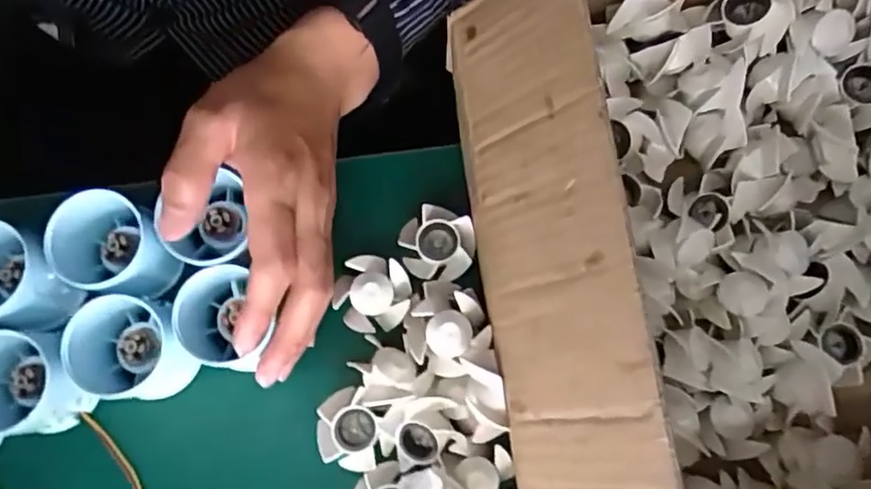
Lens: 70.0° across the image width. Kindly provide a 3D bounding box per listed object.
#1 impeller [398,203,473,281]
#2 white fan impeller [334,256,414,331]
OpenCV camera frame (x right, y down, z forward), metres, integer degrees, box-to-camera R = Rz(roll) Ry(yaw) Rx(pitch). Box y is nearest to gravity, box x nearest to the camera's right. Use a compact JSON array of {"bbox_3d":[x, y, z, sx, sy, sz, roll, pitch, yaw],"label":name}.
[{"bbox_3d":[0.001,-0.001,0.366,0.042,0.016,0.043,-2,80,-2],"label":"impeller"},{"bbox_3d":[-0.036,0.029,0.359,0.041,0.013,0.043,0,80,-1],"label":"white fan impeller"}]

